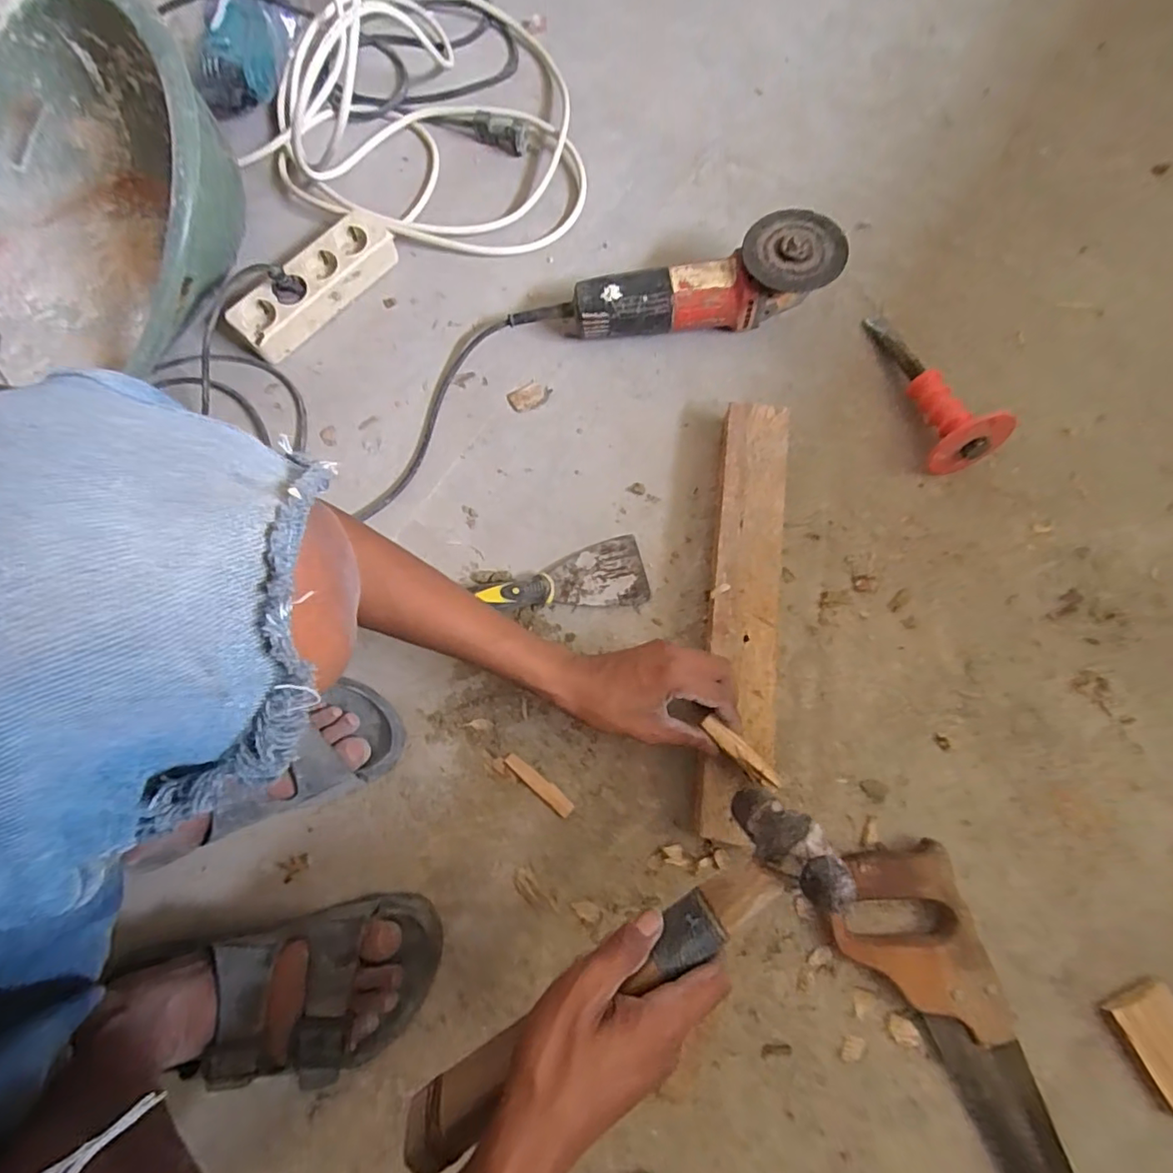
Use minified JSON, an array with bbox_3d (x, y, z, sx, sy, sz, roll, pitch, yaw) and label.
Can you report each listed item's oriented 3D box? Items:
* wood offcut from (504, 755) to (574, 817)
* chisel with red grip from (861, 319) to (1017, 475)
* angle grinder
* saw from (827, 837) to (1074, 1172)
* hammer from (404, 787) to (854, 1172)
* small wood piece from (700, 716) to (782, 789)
[{"bbox_3d":[-0.042,0.176,0.507,0.073,0.004,0.015,39,79,12],"label":"wood offcut"},{"bbox_3d":[0.351,-0.208,0.592,0.065,0.074,0.201,-12,59,-1],"label":"chisel with red grip"},{"bbox_3d":[0.120,-0.314,0.601,0.266,0.089,0.088,-5,73,1],"label":"angle grinder"},{"bbox_3d":[0.314,0.407,0.410,0.099,0.032,0.422,-23,74,-5],"label":"saw"},{"bbox_3d":[0.018,0.233,0.344,0.297,0.090,0.059,-36,75,-2],"label":"hammer"},{"bbox_3d":[0.119,0.129,0.441,0.017,0.008,0.071,-44,74,-10],"label":"small wood piece"}]

